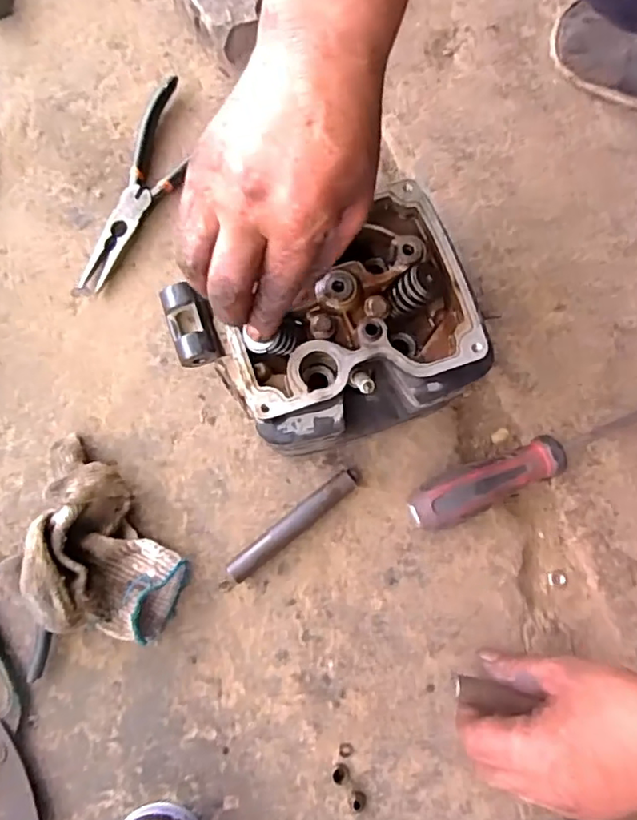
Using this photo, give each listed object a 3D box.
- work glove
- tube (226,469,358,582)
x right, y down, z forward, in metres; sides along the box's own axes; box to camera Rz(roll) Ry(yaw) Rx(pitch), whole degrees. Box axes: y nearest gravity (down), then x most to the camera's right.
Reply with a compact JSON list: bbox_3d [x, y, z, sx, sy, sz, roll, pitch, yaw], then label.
[{"bbox_3d":[-0.144,0.086,0.406,0.097,0.054,0.140,-1,79,0],"label":"work glove"},{"bbox_3d":[-0.017,0.082,0.426,0.111,0.018,0.016,-37,81,-6],"label":"tube"}]

